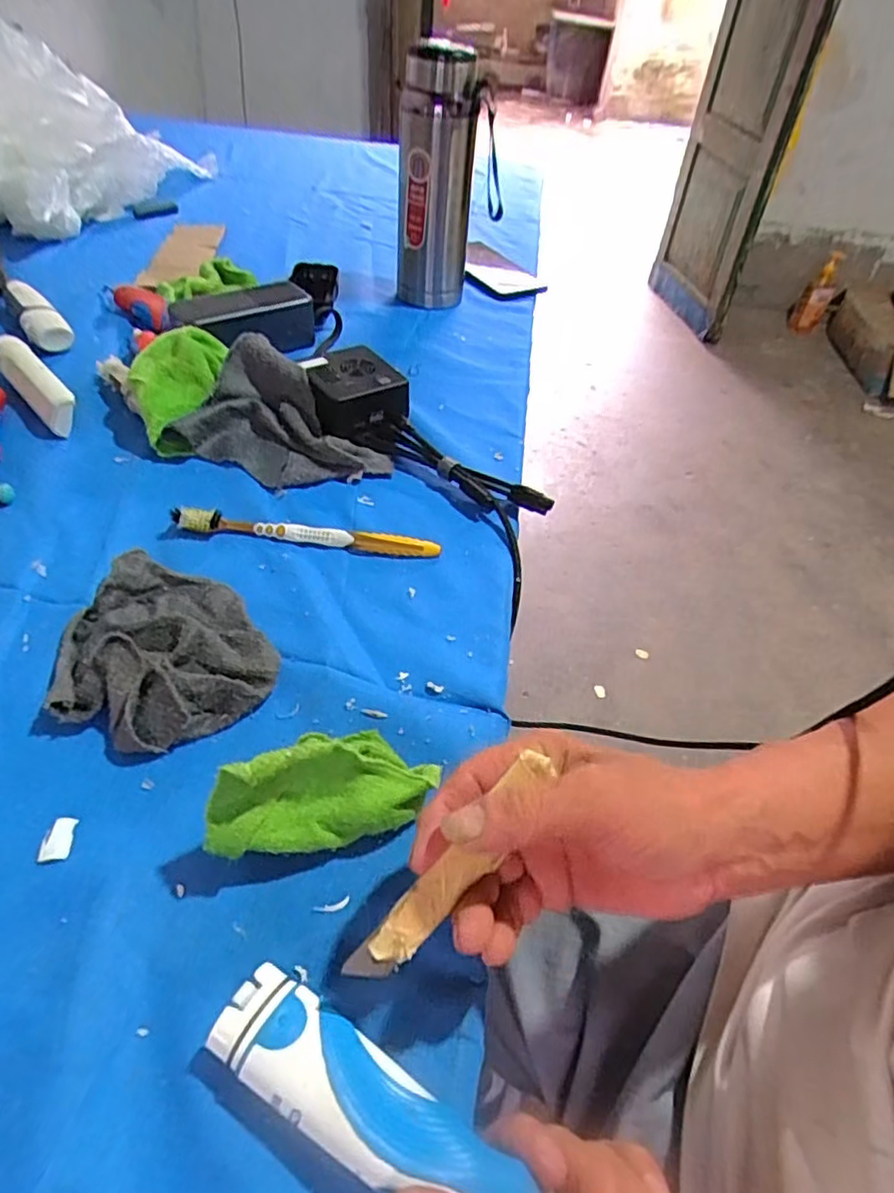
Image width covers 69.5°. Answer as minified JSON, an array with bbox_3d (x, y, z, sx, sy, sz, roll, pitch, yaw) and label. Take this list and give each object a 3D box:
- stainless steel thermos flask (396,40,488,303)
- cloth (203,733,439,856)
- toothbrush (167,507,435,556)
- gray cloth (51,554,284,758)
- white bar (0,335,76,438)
[{"bbox_3d":[-0.012,-0.455,0.716,0.081,0.235,0.072,0,47,-6],"label":"stainless steel thermos flask"},{"bbox_3d":[-0.057,0.088,0.307,0.110,0.052,0.049,-8,48,-14],"label":"cloth"},{"bbox_3d":[-0.099,-0.047,0.459,0.185,0.016,0.013,6,47,-1],"label":"toothbrush"},{"bbox_3d":[-0.171,0.025,0.376,0.110,0.027,0.134,-23,53,-25],"label":"gray cloth"},{"bbox_3d":[-0.354,-0.184,0.551,0.028,0.030,0.148,-30,56,-29],"label":"white bar"}]

